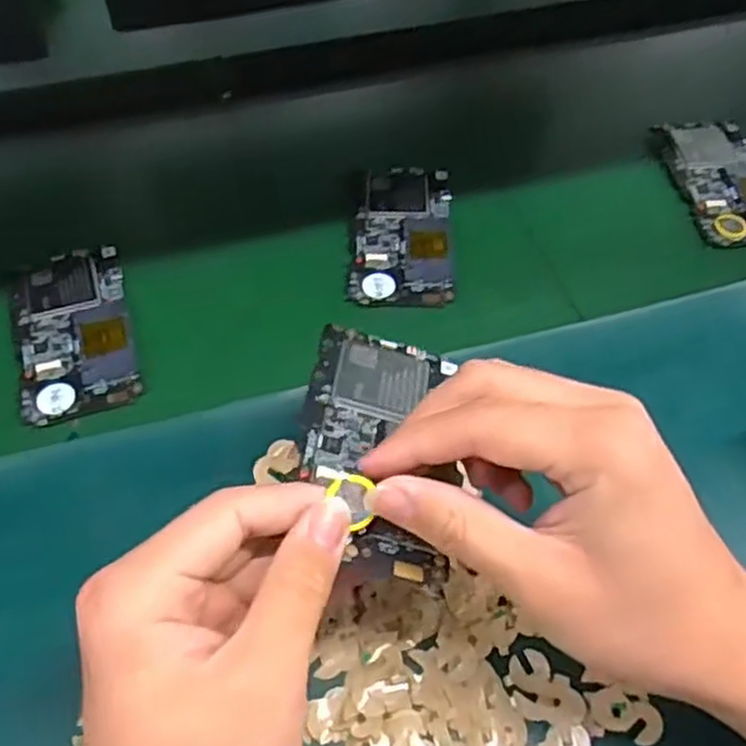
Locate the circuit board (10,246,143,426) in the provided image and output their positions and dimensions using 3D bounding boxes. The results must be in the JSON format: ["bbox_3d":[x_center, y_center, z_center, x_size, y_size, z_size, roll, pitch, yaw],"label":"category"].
[{"bbox_3d":[-0.177,-0.029,0.446,0.065,0.007,0.124,-15,56,-11],"label":"circuit board"}]

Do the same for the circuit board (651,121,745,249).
[{"bbox_3d":[0.244,-0.138,0.528,0.067,0.006,0.129,-5,55,-4],"label":"circuit board"}]

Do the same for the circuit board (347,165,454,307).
[{"bbox_3d":[0.020,-0.093,0.496,0.063,0.005,0.125,3,54,1],"label":"circuit board"}]

